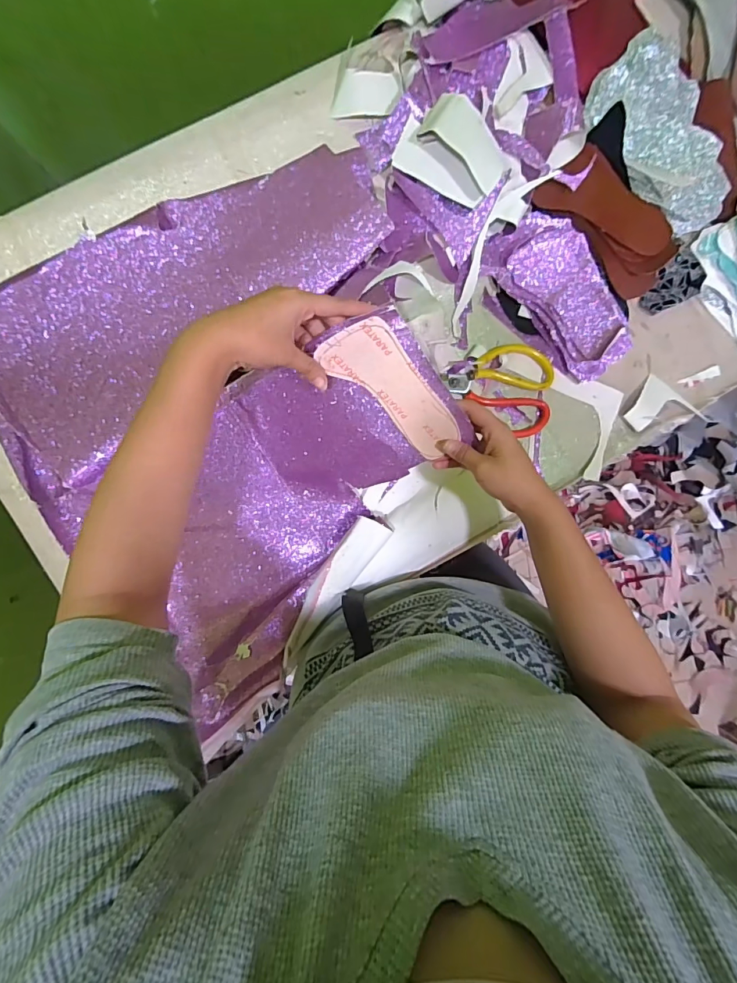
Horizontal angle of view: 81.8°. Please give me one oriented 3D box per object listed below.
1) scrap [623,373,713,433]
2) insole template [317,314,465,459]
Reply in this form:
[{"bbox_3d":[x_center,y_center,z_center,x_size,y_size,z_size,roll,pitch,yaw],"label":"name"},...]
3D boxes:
[{"bbox_3d":[0.384,-0.097,0.552,0.090,0.020,0.071,39,88,-4],"label":"scrap"},{"bbox_3d":[0.025,-0.096,0.415,0.063,0.008,0.154,-39,111,13],"label":"insole template"}]

